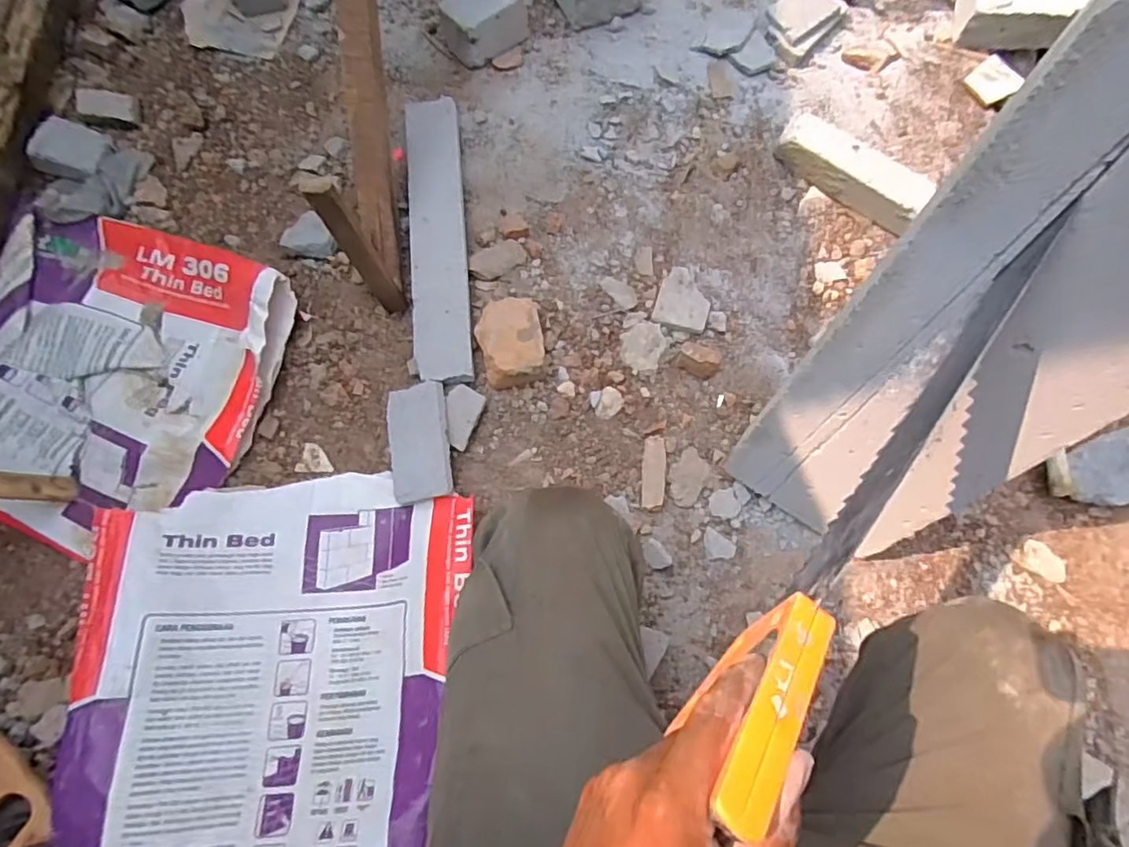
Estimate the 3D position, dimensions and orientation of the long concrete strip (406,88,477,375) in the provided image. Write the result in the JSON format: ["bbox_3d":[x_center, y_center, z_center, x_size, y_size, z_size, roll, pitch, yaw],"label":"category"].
[{"bbox_3d":[-0.175,-0.267,0.847,0.079,0.042,0.449,-5,74,-1],"label":"long concrete strip"}]

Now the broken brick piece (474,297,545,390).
[{"bbox_3d":[-0.069,-0.105,0.793,0.082,0.050,0.112,-8,74,-2],"label":"broken brick piece"}]

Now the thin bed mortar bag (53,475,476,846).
[{"bbox_3d":[-0.318,0.308,0.640,0.376,0.081,0.506,4,74,2],"label":"thin bed mortar bag"}]

